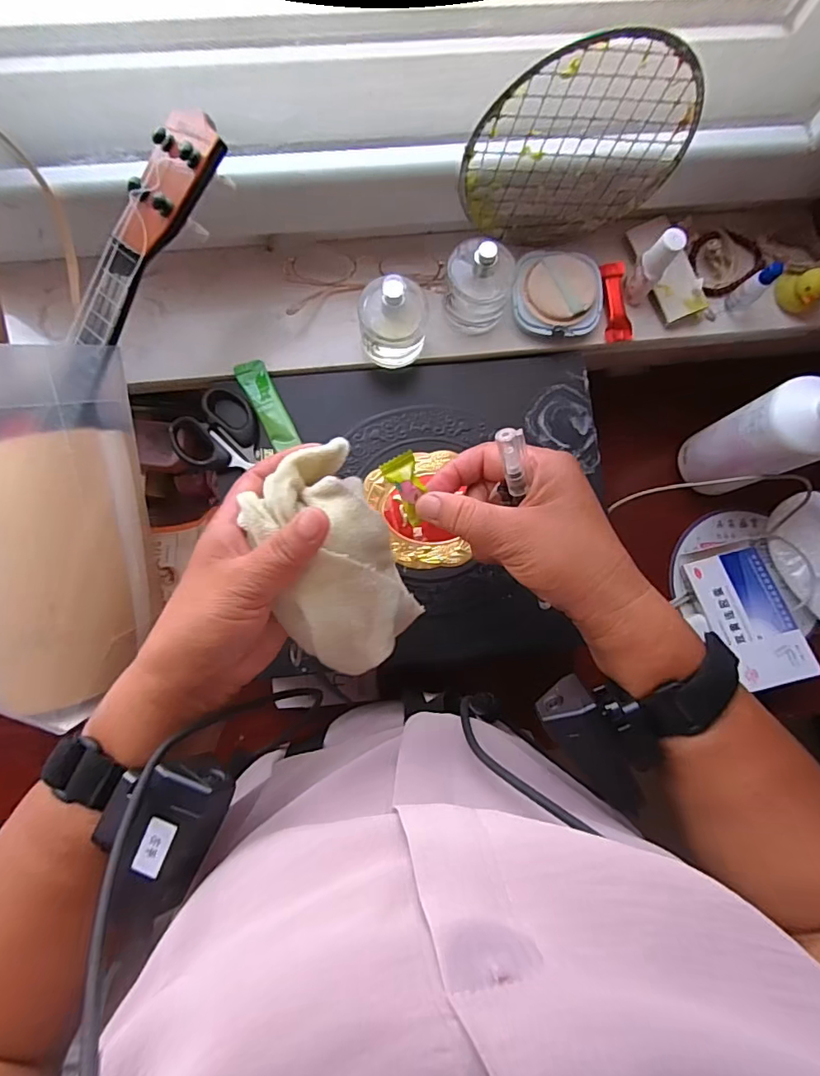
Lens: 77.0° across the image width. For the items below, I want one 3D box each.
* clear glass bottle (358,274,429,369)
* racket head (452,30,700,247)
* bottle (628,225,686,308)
[{"bbox_3d":[-0.012,-0.166,0.387,0.052,0.064,0.045,4,83,-3],"label":"clear glass bottle"},{"bbox_3d":[0.116,-0.265,0.359,0.153,0.141,0.016,-9,84,-4],"label":"racket head"},{"bbox_3d":[0.189,-0.211,0.398,0.021,0.054,0.021,38,83,1],"label":"bottle"}]

